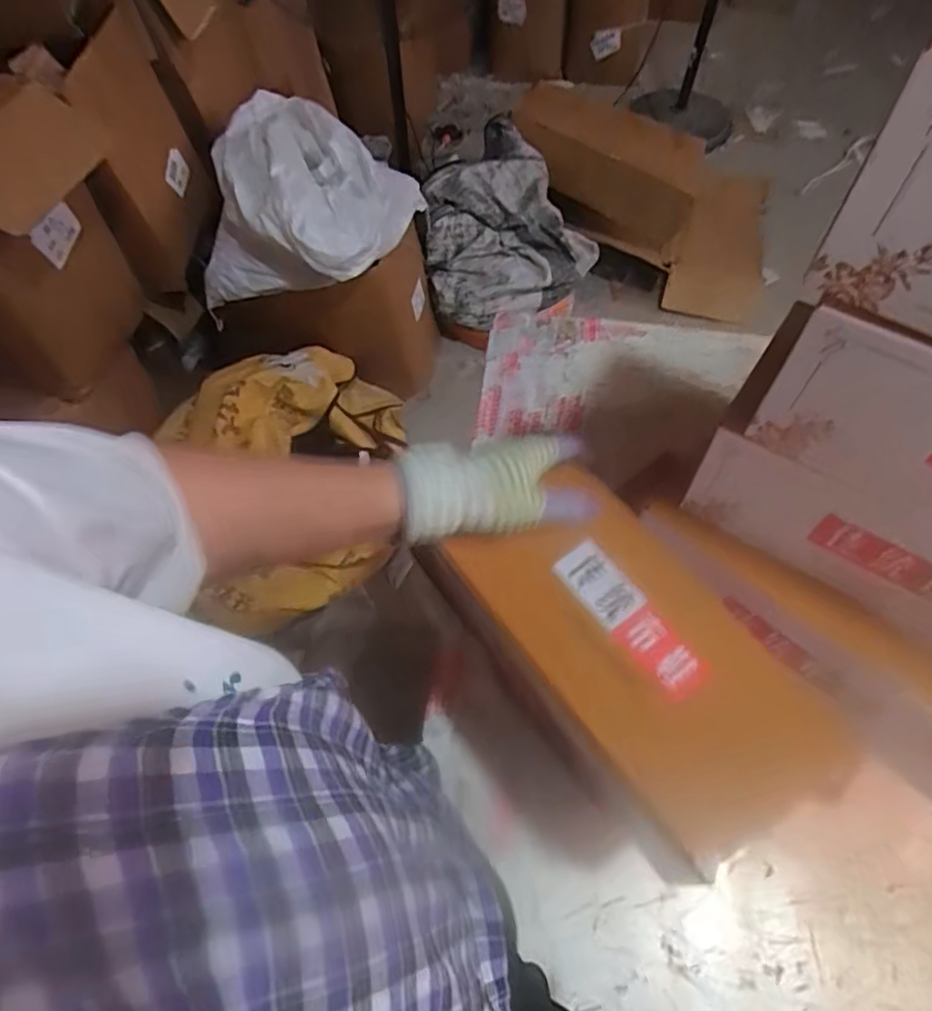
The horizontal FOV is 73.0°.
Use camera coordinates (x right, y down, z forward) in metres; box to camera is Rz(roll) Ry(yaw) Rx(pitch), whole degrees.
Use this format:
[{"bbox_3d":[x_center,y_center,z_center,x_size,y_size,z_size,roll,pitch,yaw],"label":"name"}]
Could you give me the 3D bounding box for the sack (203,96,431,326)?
[{"bbox_3d":[-0.350,-0.697,1.388,0.373,0.261,0.483,11,62,10],"label":"sack"}]

